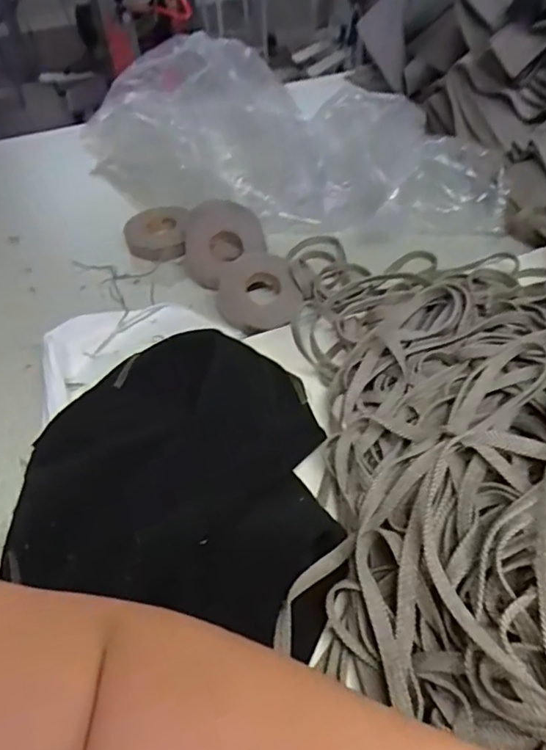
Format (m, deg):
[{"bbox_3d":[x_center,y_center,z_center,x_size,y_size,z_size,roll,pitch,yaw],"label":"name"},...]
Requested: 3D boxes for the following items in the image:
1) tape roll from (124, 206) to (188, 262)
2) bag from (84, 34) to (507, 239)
[{"bbox_3d":[-0.149,-0.182,0.707,0.078,0.030,0.088,-2,49,3],"label":"tape roll"},{"bbox_3d":[-0.011,-0.308,0.755,0.620,0.131,0.249,31,57,27],"label":"bag"}]

